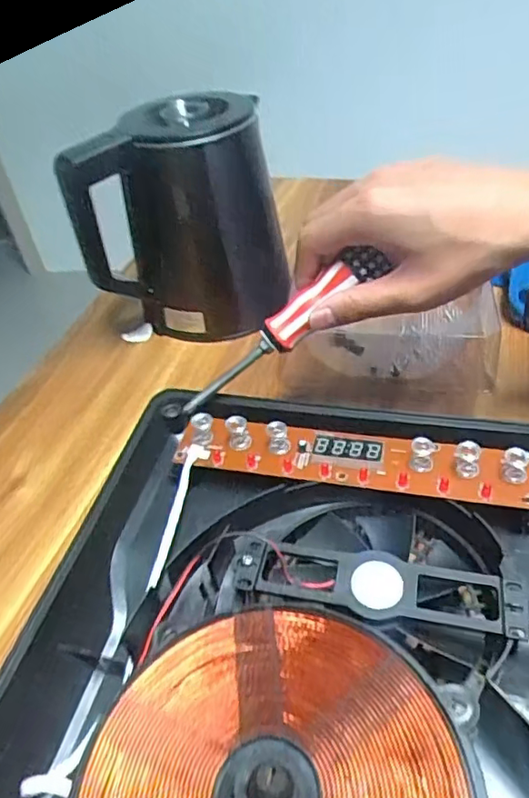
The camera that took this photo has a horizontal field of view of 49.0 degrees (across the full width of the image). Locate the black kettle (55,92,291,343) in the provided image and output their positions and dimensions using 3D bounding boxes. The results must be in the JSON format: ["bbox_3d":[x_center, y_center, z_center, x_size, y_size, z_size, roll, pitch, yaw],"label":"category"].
[{"bbox_3d":[-0.072,-0.163,0.524,0.166,0.176,0.126,-3,42,6],"label":"black kettle"}]

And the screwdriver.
[{"bbox_3d":[0.008,-0.041,0.371,0.156,0.017,0.021,-39,40,17],"label":"screwdriver"}]

